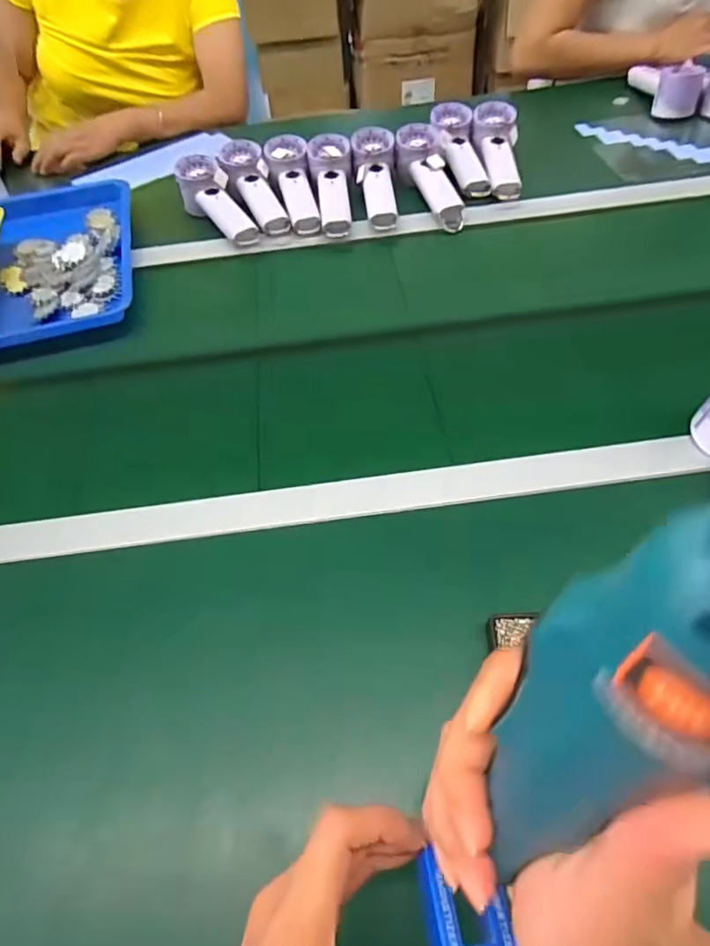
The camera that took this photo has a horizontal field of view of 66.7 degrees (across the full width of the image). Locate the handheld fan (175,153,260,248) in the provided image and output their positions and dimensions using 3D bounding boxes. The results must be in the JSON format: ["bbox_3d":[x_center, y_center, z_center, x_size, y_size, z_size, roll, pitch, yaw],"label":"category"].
[{"bbox_3d":[-0.197,-0.379,0.768,0.065,0.041,0.186,-33,74,-17],"label":"handheld fan"}]

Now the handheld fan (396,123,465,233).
[{"bbox_3d":[0.111,-0.428,0.785,0.070,0.038,0.194,-16,71,-6],"label":"handheld fan"}]

